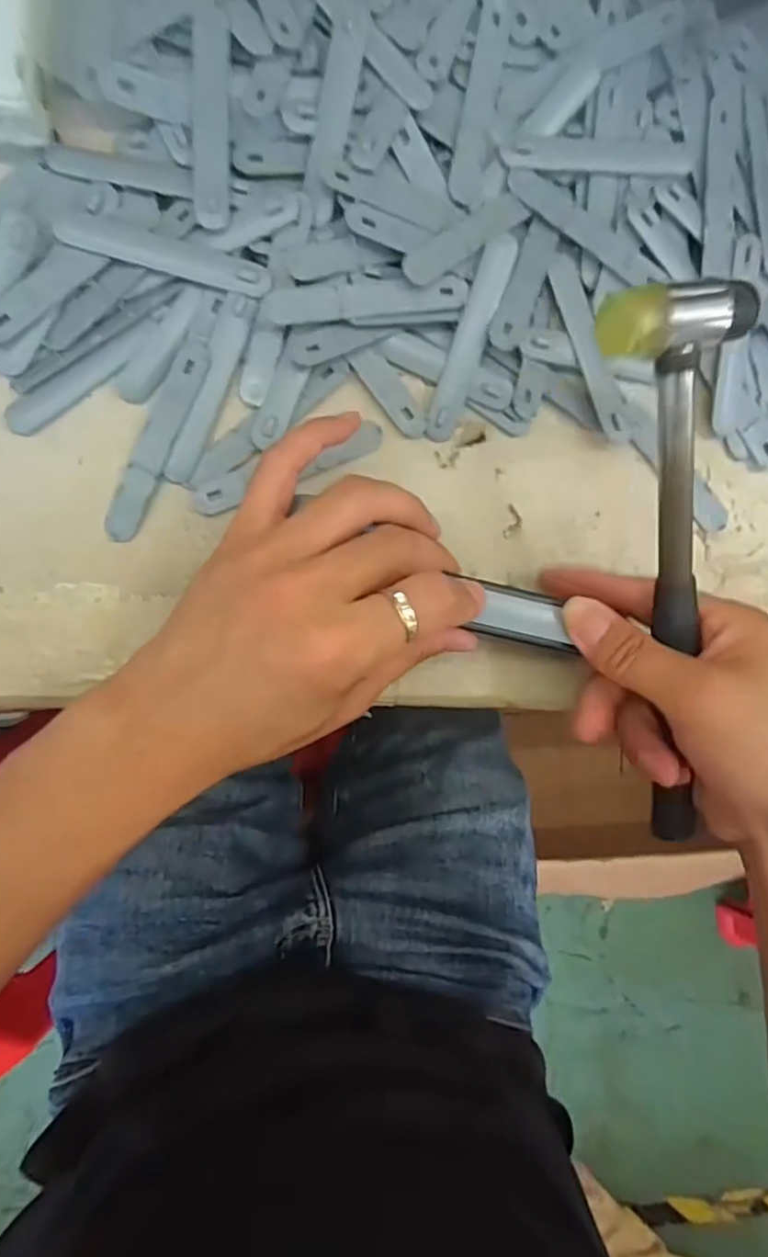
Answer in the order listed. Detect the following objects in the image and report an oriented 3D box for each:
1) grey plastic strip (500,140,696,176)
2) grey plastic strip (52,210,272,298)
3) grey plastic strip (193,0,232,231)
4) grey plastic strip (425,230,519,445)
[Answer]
[{"bbox_3d":[0.105,-0.229,0.304,0.095,0.004,0.015,-2,88,-8],"label":"grey plastic strip"},{"bbox_3d":[-0.098,-0.169,0.284,0.093,0.005,0.016,13,86,-7],"label":"grey plastic strip"},{"bbox_3d":[-0.077,-0.229,0.280,0.016,0.007,0.098,1,88,-7],"label":"grey plastic strip"},{"bbox_3d":[0.041,-0.138,0.301,0.016,0.005,0.095,18,103,-7],"label":"grey plastic strip"}]

